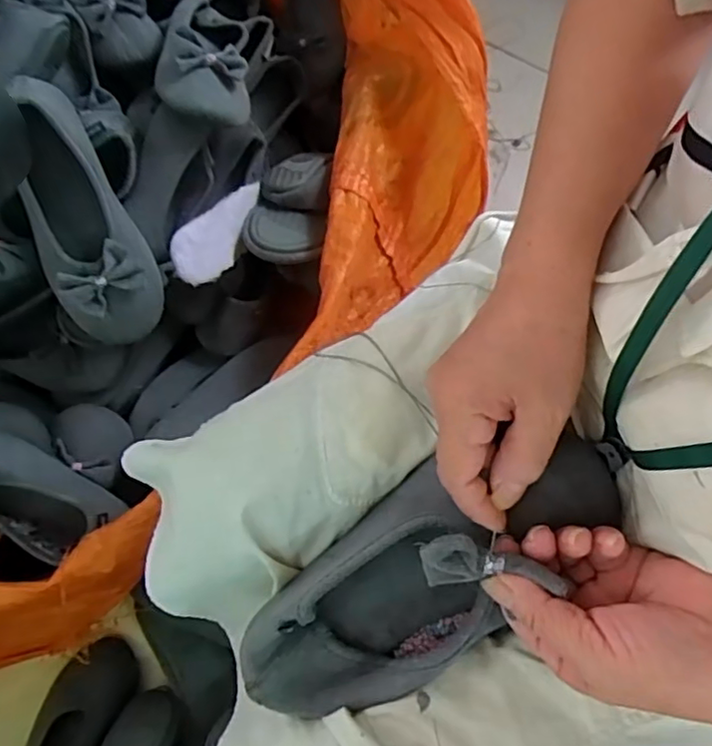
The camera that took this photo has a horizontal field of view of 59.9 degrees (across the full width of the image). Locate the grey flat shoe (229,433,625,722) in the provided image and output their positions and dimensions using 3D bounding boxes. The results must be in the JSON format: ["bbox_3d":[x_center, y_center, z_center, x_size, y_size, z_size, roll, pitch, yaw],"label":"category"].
[{"bbox_3d":[0.033,0.115,0.348,0.239,0.071,0.096,-37,74,11],"label":"grey flat shoe"}]

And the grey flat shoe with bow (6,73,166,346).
[{"bbox_3d":[-0.258,-0.148,0.576,0.095,0.061,0.251,-18,104,-6],"label":"grey flat shoe with bow"}]

